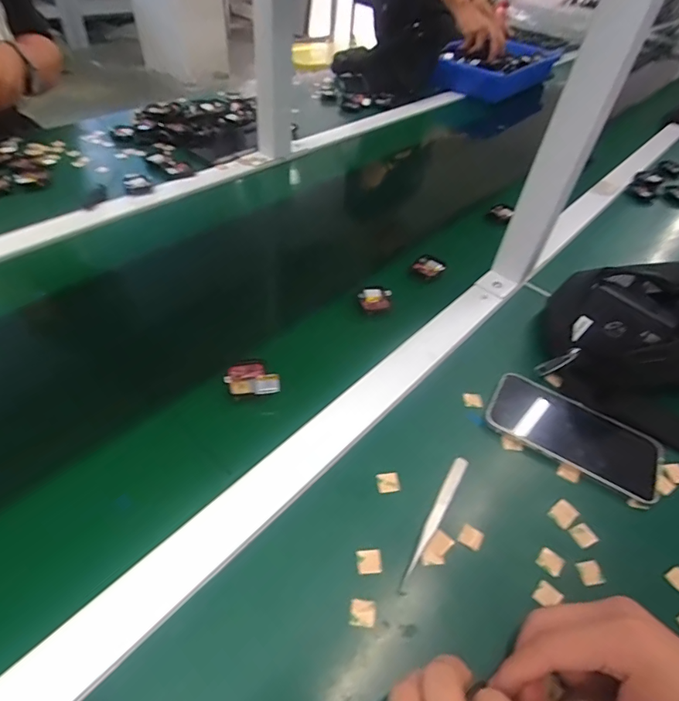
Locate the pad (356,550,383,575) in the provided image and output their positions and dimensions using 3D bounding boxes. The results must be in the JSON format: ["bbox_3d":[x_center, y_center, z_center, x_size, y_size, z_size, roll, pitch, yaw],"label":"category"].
[{"bbox_3d":[0.021,0.148,0.315,0.017,0.004,0.016,-1,47,-7],"label":"pad"}]

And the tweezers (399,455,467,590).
[{"bbox_3d":[0.074,0.126,0.343,0.011,0.008,0.114,26,49,18],"label":"tweezers"}]

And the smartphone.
[{"bbox_3d":[0.211,0.073,0.402,0.148,0.017,0.073,25,49,17],"label":"smartphone"}]

